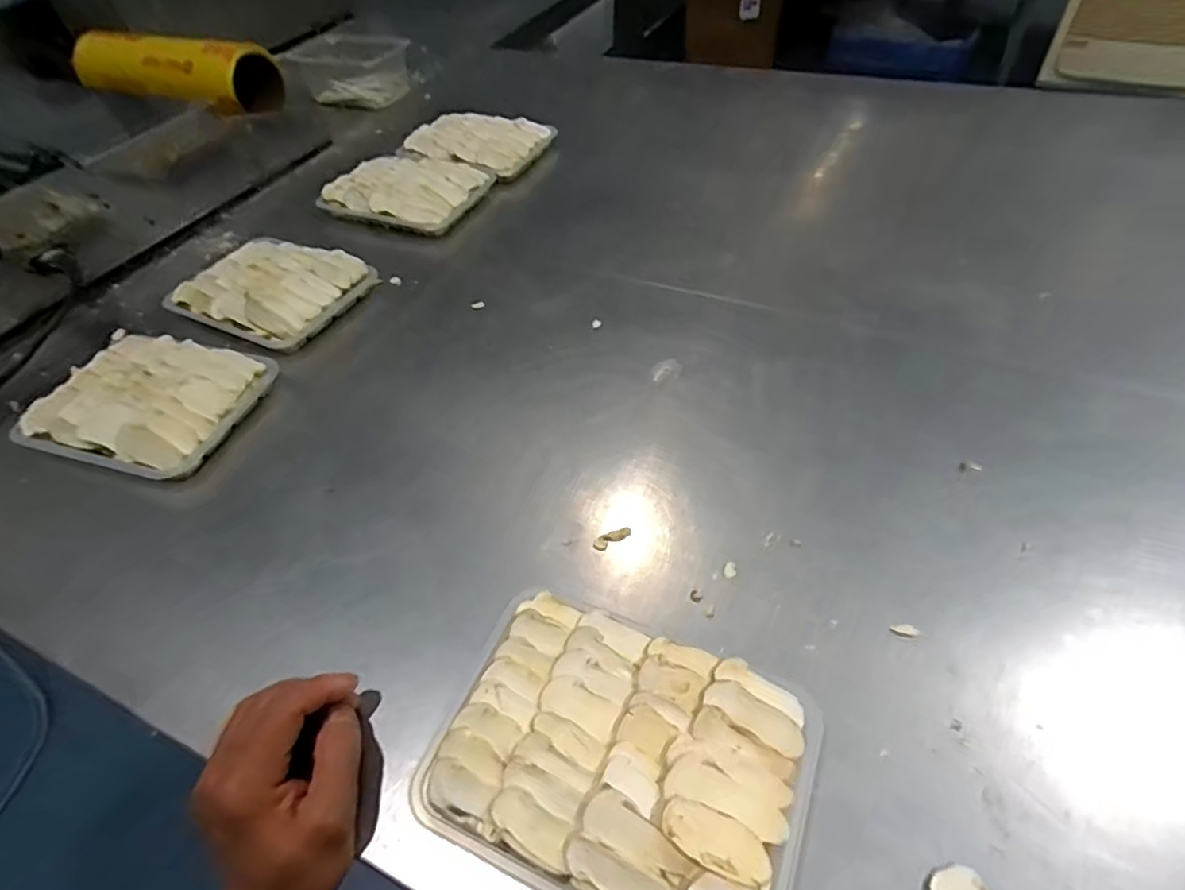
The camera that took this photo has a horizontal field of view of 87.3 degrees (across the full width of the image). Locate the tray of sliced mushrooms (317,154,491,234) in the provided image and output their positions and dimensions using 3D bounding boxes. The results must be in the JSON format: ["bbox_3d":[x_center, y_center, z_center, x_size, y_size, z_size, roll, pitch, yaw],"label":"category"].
[{"bbox_3d":[-0.219,-0.303,0.749,0.173,0.038,0.129,20,54,22],"label":"tray of sliced mushrooms"}]

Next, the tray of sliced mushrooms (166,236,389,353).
[{"bbox_3d":[-0.324,-0.159,0.631,0.177,0.037,0.135,18,53,22],"label":"tray of sliced mushrooms"}]

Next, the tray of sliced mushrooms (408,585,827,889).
[{"bbox_3d":[0.016,0.160,0.319,0.181,0.037,0.130,14,52,19],"label":"tray of sliced mushrooms"}]

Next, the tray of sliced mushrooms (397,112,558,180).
[{"bbox_3d":[-0.153,-0.397,0.824,0.173,0.041,0.140,12,51,17],"label":"tray of sliced mushrooms"}]

